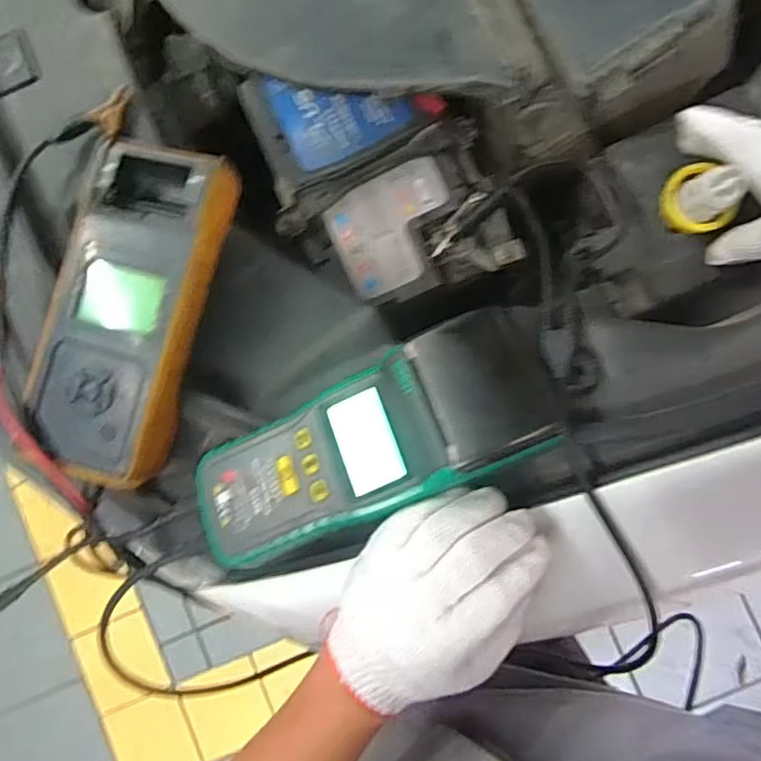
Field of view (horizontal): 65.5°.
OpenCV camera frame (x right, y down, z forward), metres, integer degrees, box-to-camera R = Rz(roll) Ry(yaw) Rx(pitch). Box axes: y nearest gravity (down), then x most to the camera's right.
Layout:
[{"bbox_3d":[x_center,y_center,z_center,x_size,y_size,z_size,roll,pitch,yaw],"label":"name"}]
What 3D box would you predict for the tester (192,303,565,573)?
[{"bbox_3d":[-0.006,0.040,0.367,0.230,0.045,0.091,-26,85,8],"label":"tester"}]

